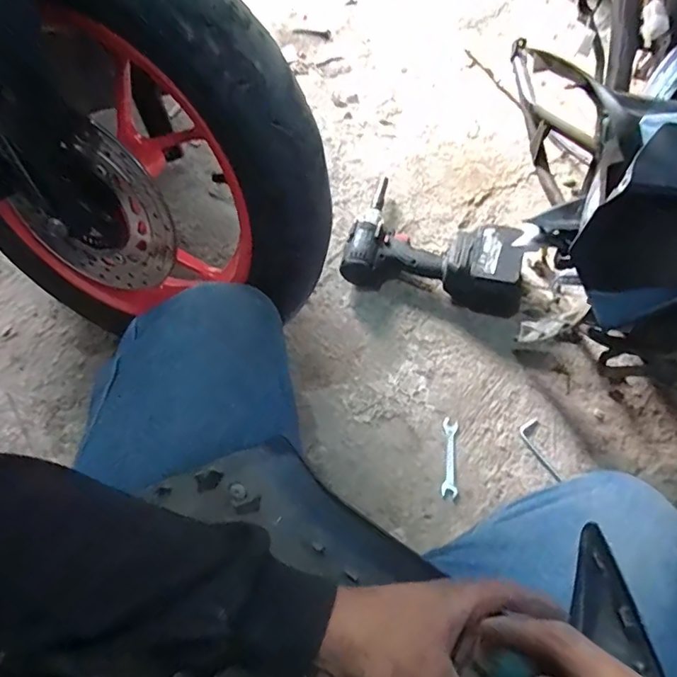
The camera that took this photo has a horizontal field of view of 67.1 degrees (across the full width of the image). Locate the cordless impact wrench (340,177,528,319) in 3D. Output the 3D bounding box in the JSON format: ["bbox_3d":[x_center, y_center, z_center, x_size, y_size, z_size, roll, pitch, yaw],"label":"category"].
[{"bbox_3d":[0.155,-0.147,0.789,0.265,0.099,0.198,19,67,14],"label":"cordless impact wrench"}]

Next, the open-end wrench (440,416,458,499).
[{"bbox_3d":[0.149,0.159,0.683,0.021,0.004,0.104,5,66,7],"label":"open-end wrench"}]

